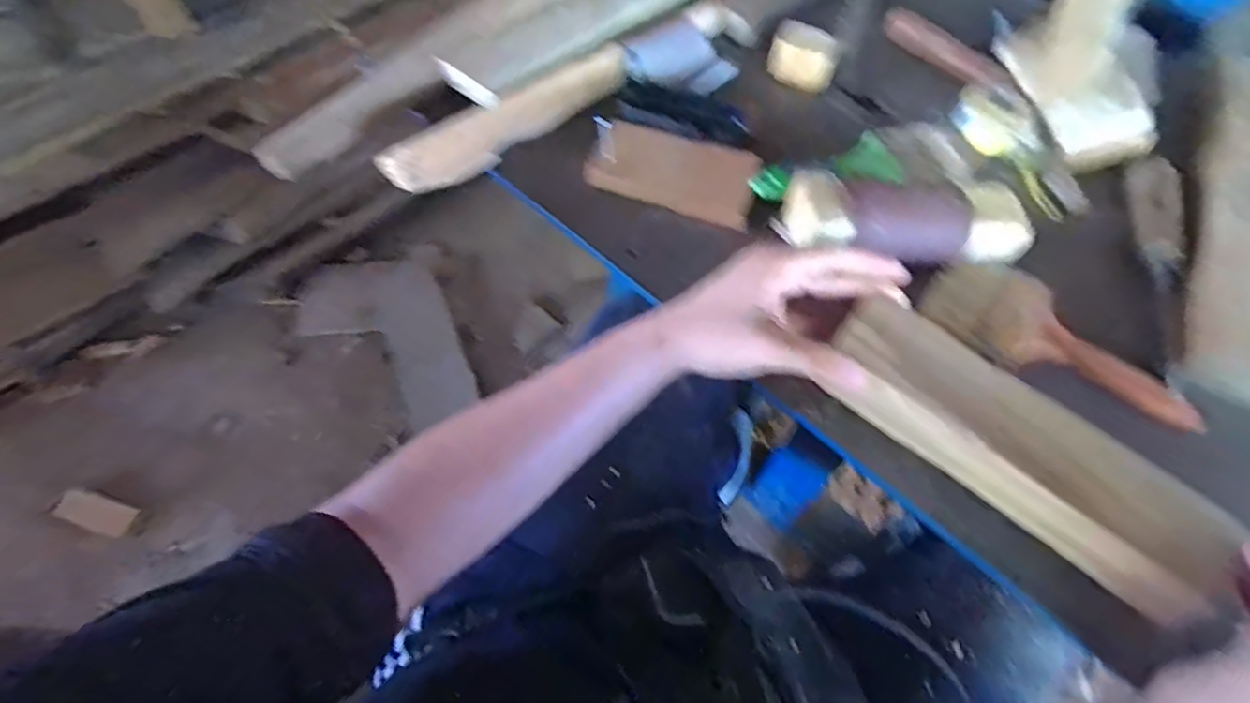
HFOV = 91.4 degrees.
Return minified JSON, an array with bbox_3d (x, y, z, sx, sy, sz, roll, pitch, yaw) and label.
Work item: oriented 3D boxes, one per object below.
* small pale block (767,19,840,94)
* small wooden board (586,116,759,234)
[{"bbox_3d":[0.175,-0.286,0.596,0.064,0.048,0.031,21,60,9],"label":"small pale block"},{"bbox_3d":[0.042,-0.152,0.508,0.135,0.009,0.070,17,73,-5],"label":"small wooden board"}]

